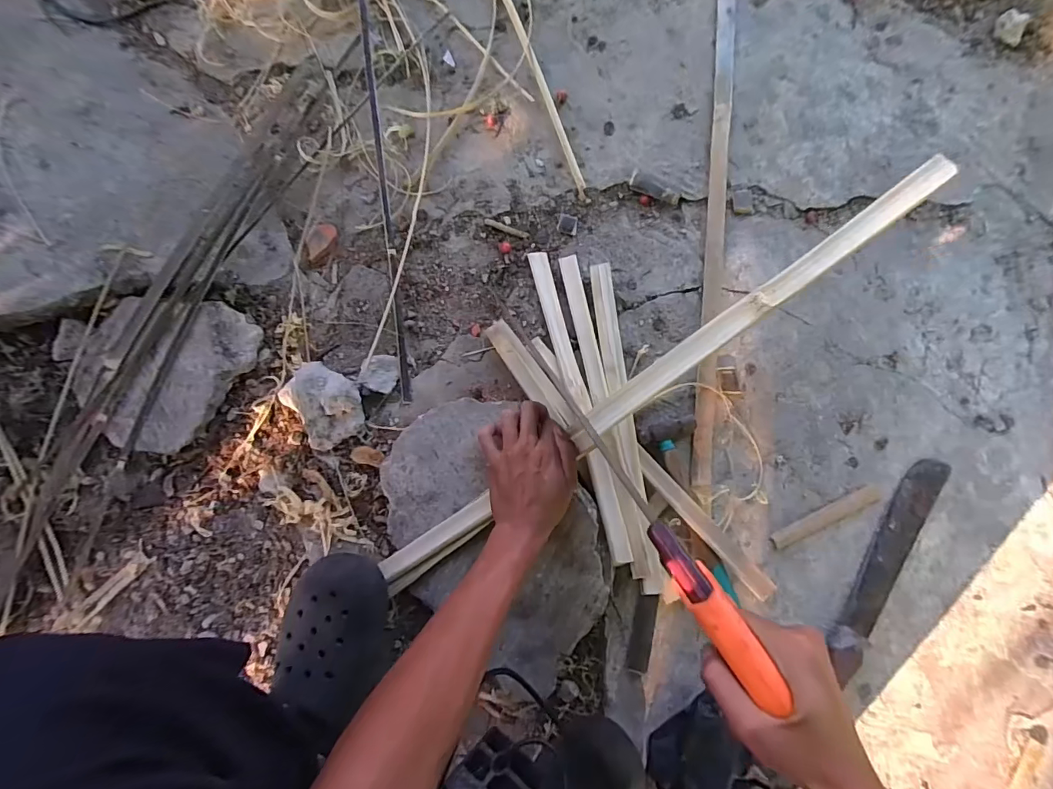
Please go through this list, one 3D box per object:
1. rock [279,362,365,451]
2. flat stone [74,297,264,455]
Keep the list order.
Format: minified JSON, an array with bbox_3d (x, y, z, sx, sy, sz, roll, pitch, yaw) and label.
[{"bbox_3d":[-0.264,0.010,0.600,0.093,0.049,0.109,-31,86,-4],"label":"rock"},{"bbox_3d":[-0.468,-0.025,0.603,0.221,0.036,0.197,6,84,0],"label":"flat stone"}]

